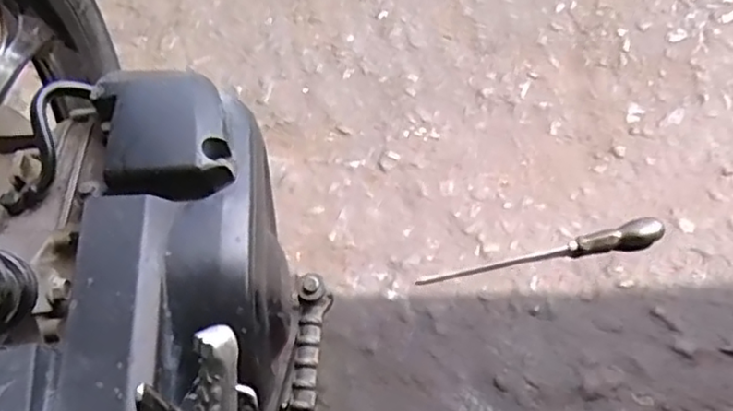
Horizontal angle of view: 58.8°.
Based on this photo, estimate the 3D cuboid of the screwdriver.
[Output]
[{"bbox_3d":[0.216,0.063,0.786,0.302,0.025,0.034,-13,61,-5],"label":"screwdriver"}]

